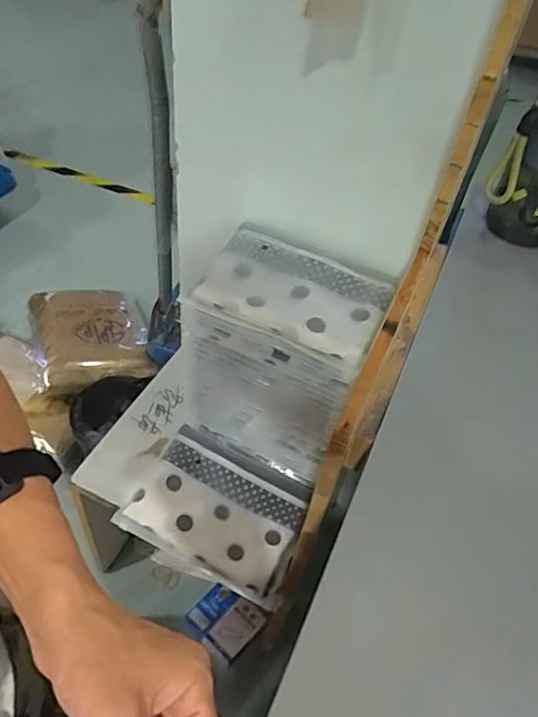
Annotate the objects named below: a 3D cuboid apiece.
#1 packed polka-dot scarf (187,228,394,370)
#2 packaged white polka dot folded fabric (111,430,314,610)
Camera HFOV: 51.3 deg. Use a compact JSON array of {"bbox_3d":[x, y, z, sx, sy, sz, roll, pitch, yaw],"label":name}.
[{"bbox_3d":[0.028,-0.077,0.657,0.206,0.028,0.127,21,50,12],"label":"packed polka-dot scarf"},{"bbox_3d":[-0.071,0.199,0.750,0.228,0.051,0.176,20,50,11],"label":"packaged white polka dot folded fabric"}]

